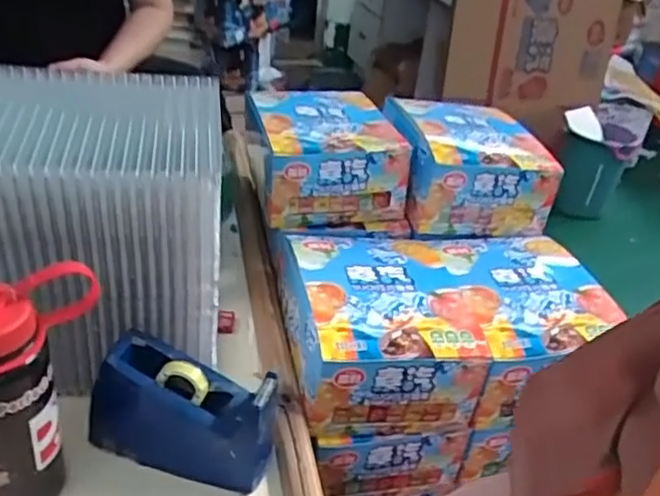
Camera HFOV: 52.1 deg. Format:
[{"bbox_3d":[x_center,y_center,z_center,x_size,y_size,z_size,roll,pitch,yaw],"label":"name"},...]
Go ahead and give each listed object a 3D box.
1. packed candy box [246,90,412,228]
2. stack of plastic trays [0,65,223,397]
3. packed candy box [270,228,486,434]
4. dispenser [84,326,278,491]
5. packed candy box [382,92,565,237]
[{"bbox_3d":[-0.009,-0.113,0.785,0.151,0.085,0.180,-2,32,-17],"label":"packed candy box"},{"bbox_3d":[-0.195,-0.010,0.560,0.210,0.229,0.173,4,31,-6],"label":"stack of plastic trays"},{"bbox_3d":[0.038,0.066,0.659,0.155,0.096,0.207,-1,32,-14],"label":"packed candy box"},{"bbox_3d":[-0.109,0.121,0.511,0.137,0.083,0.052,14,31,11],"label":"dispenser"},{"bbox_3d":[0.158,-0.102,0.809,0.164,0.097,0.181,1,31,-12],"label":"packed candy box"}]

